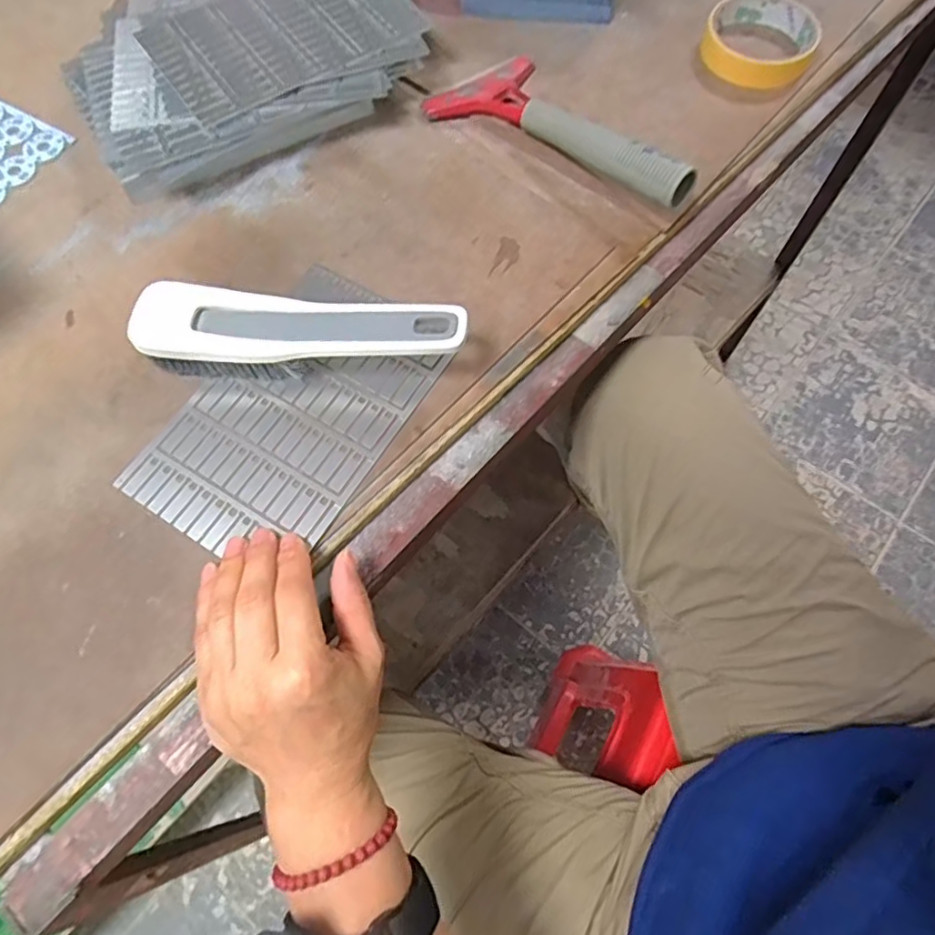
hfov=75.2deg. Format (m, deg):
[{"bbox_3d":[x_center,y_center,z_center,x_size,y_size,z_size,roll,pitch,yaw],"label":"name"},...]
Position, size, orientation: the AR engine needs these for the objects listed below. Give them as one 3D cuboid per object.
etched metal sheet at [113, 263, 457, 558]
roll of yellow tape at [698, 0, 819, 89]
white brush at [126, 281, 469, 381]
[{"bbox_3d":[-0.103,-0.034,0.371,0.120,0.005,0.187,30,70,13],"label":"etched metal sheet"},{"bbox_3d":[0.232,-0.343,0.484,0.082,0.023,0.092,21,69,9],"label":"roll of yellow tape"},{"bbox_3d":[-0.099,-0.073,0.364,0.196,0.042,0.052,8,68,4],"label":"white brush"}]

